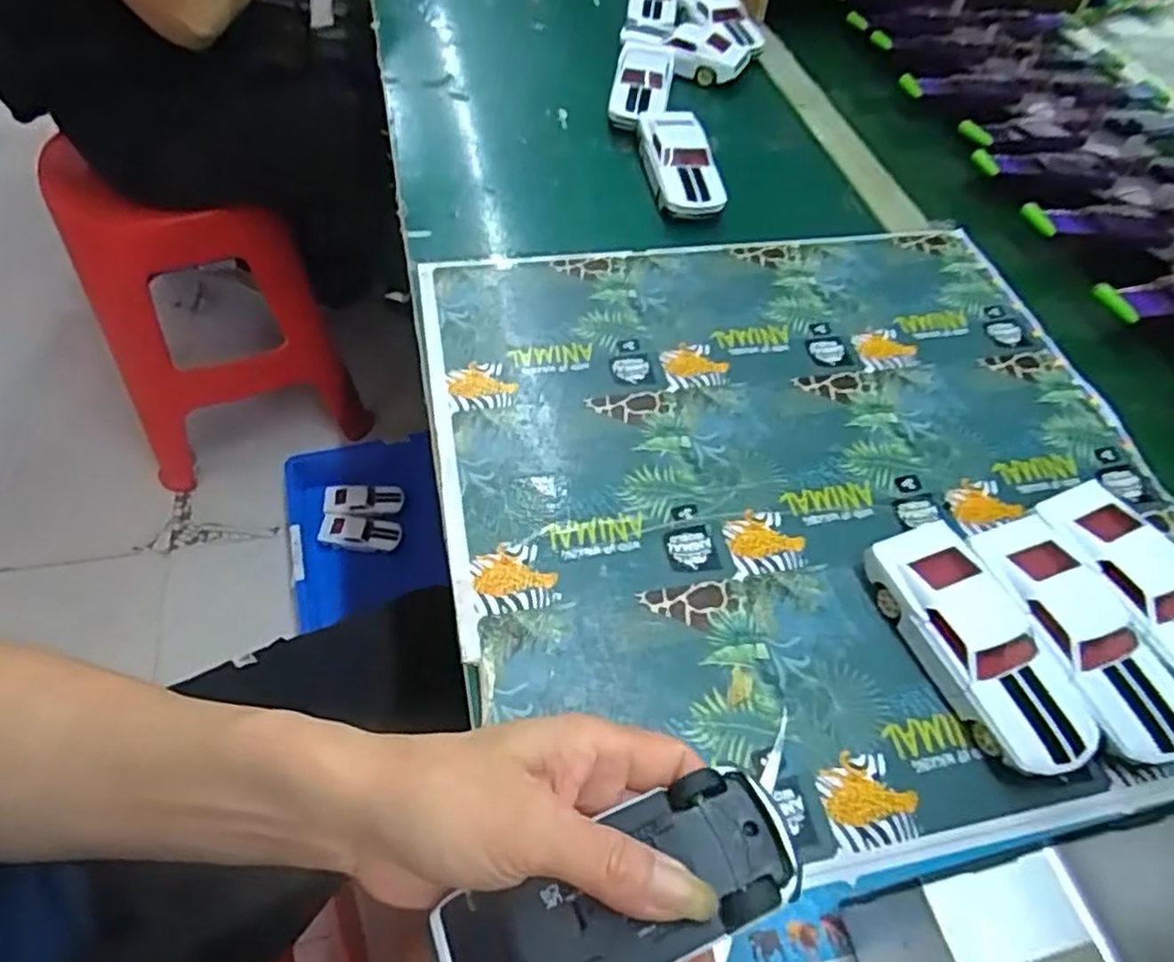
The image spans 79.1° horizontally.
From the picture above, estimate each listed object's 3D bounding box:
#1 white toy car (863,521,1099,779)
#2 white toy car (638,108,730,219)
[{"bbox_3d":[0.196,0.083,0.360,0.047,0.034,0.126,-17,57,-16],"label":"white toy car"},{"bbox_3d":[0.078,-0.268,0.604,0.050,0.035,0.124,-5,55,-8],"label":"white toy car"}]

